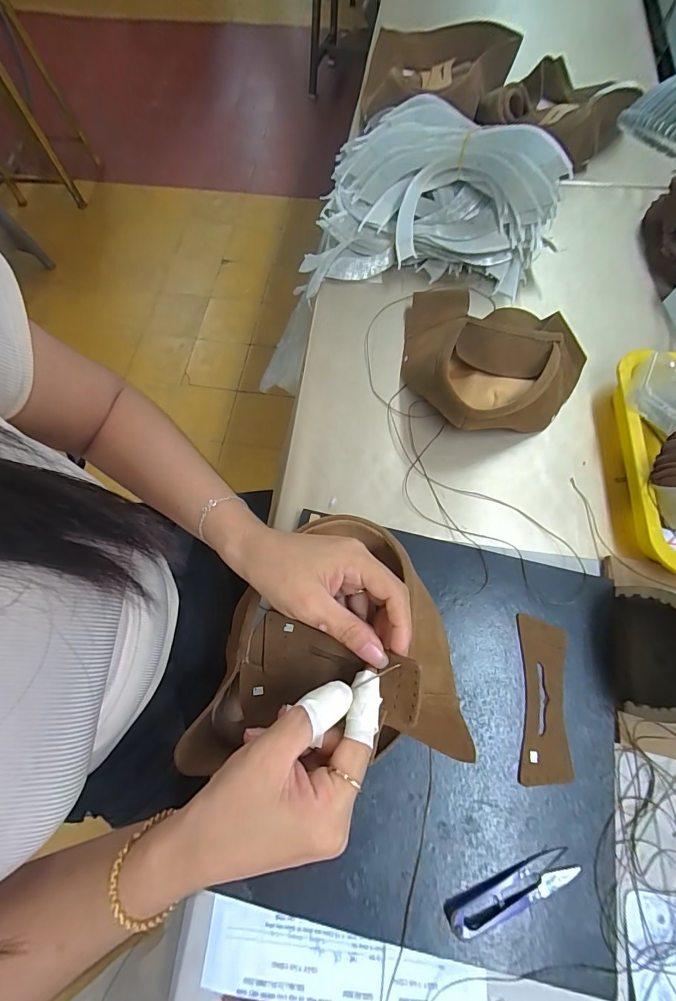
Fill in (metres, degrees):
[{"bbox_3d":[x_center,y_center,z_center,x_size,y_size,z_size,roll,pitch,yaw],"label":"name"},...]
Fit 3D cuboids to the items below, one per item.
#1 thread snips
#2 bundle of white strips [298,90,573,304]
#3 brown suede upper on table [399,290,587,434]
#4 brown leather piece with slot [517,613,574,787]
[{"bbox_3d":[0.128,0.286,0.290,0.101,0.011,0.023,-21,70,-6],"label":"thread snips"},{"bbox_3d":[0.101,-0.404,0.523,0.308,0.120,0.221,-4,69,-1],"label":"bundle of white strips"},{"bbox_3d":[0.181,-0.168,0.460,0.203,0.064,0.203,7,69,4],"label":"brown suede upper on table"},{"bbox_3d":[0.176,0.169,0.342,0.040,0.004,0.128,7,69,4],"label":"brown leather piece with slot"}]

